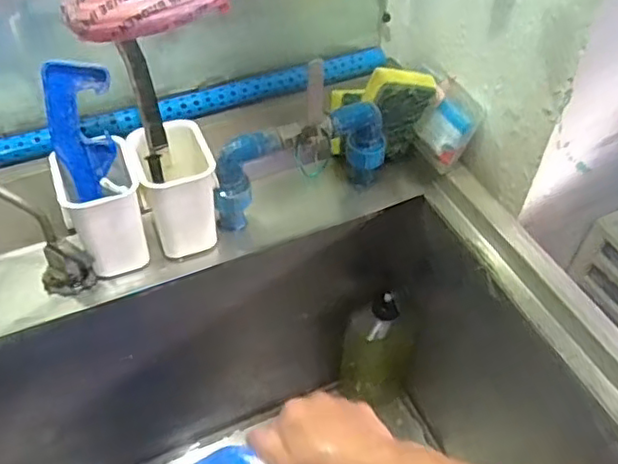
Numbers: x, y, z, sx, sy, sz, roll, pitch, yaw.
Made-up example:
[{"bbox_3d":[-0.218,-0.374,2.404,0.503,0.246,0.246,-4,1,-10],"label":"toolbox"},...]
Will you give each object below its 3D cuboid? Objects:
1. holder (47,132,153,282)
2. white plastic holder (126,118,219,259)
[{"bbox_3d":[-0.200,-0.019,0.622,0.072,0.118,0.080,-16,51,-16],"label":"holder"},{"bbox_3d":[-0.138,-0.047,0.652,0.070,0.103,0.094,-16,51,-16],"label":"white plastic holder"}]

